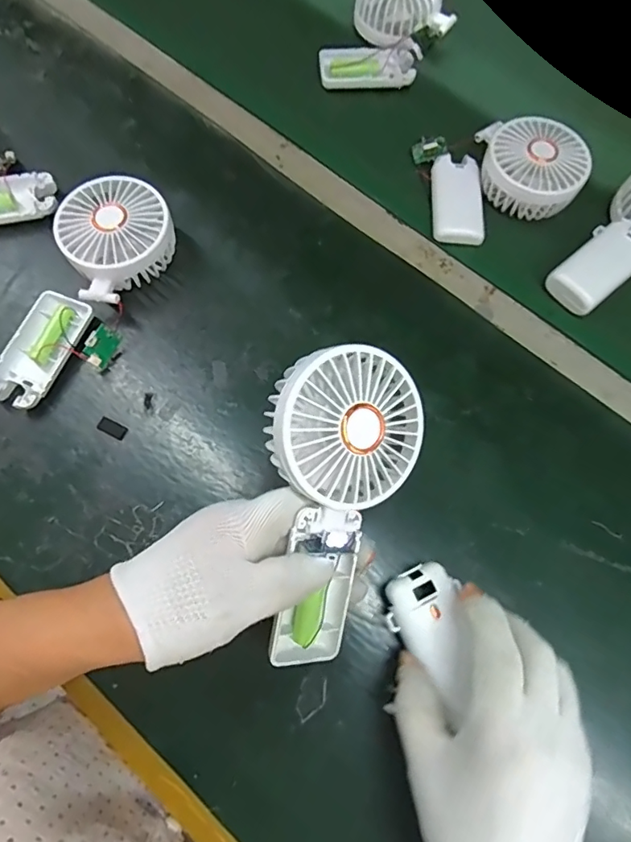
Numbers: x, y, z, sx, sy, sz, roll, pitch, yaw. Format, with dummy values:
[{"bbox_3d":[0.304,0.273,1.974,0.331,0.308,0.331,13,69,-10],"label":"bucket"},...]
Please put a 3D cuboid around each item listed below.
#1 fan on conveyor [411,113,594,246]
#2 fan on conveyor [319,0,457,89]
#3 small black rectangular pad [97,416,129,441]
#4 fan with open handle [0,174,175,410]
[{"bbox_3d":[0.168,-0.225,0.453,0.134,0.035,0.106,-10,72,-5],"label":"fan on conveyor"},{"bbox_3d":[0.074,-0.394,0.510,0.099,0.046,0.137,24,72,7],"label":"fan on conveyor"},{"bbox_3d":[-0.155,0.006,0.385,0.023,0.004,0.012,25,72,7],"label":"small black rectangular pad"},{"bbox_3d":[-0.186,-0.102,0.408,0.090,0.044,0.202,28,86,8],"label":"fan with open handle"}]

